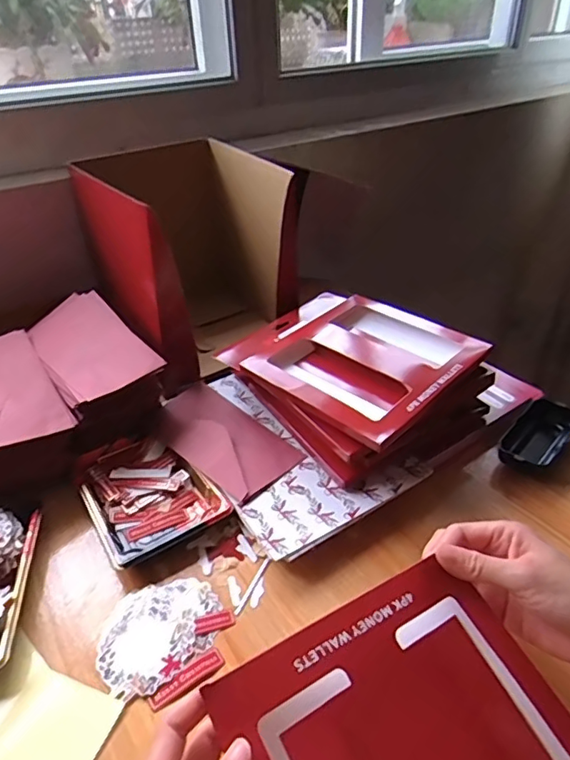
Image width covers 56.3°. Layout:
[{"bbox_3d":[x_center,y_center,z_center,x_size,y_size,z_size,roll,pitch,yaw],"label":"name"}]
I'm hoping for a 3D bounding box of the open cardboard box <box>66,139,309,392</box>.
[{"bbox_3d":[-0.124,-0.157,0.727,0.213,0.255,0.255,-23,40,-26],"label":"open cardboard box"}]

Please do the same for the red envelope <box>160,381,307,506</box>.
[{"bbox_3d":[-0.071,0.058,0.572,0.089,0.014,0.179,-29,44,-34],"label":"red envelope"}]

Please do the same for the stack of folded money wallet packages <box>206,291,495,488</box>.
[{"bbox_3d":[0.071,-0.011,0.600,0.211,0.075,0.261,-27,42,-30],"label":"stack of folded money wallet packages"}]

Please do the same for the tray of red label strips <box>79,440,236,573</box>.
[{"bbox_3d":[-0.137,0.113,0.529,0.111,0.024,0.149,-23,40,-26],"label":"tray of red label strips"}]

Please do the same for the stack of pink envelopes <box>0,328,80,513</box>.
[{"bbox_3d":[-0.301,0.034,0.560,0.119,0.063,0.198,-25,41,-28],"label":"stack of pink envelopes"}]

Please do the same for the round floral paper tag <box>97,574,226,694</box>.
[{"bbox_3d":[-0.100,0.195,0.424,0.098,0.004,0.083,-29,43,-32],"label":"round floral paper tag"}]

